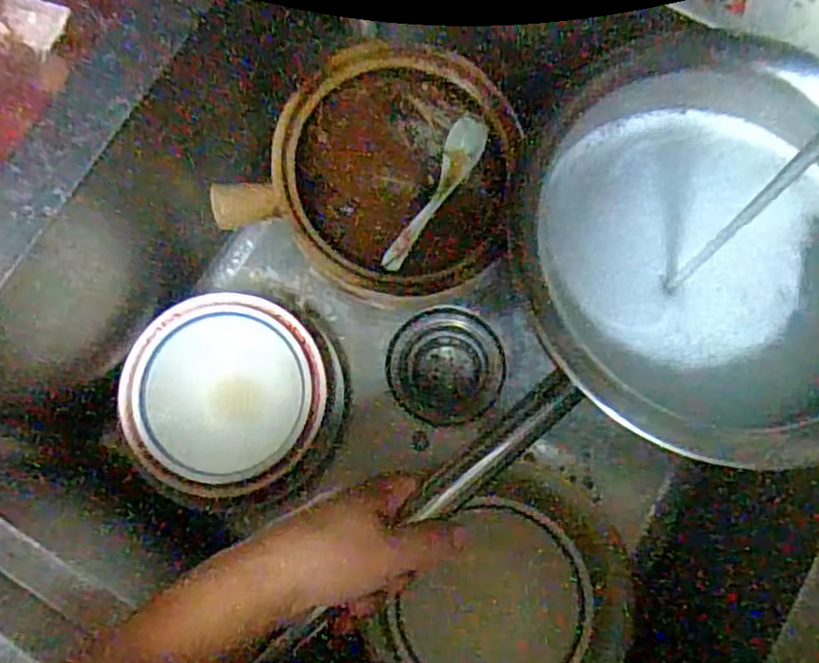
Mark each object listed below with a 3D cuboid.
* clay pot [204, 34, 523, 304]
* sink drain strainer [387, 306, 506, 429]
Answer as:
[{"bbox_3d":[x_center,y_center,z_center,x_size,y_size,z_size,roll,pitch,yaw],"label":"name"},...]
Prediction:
[{"bbox_3d":[-0.009,-0.145,0.611,0.215,0.109,0.221,0,78,1],"label":"clay pot"},{"bbox_3d":[0.035,0.034,0.648,0.110,0.027,0.106,0,78,1],"label":"sink drain strainer"}]

